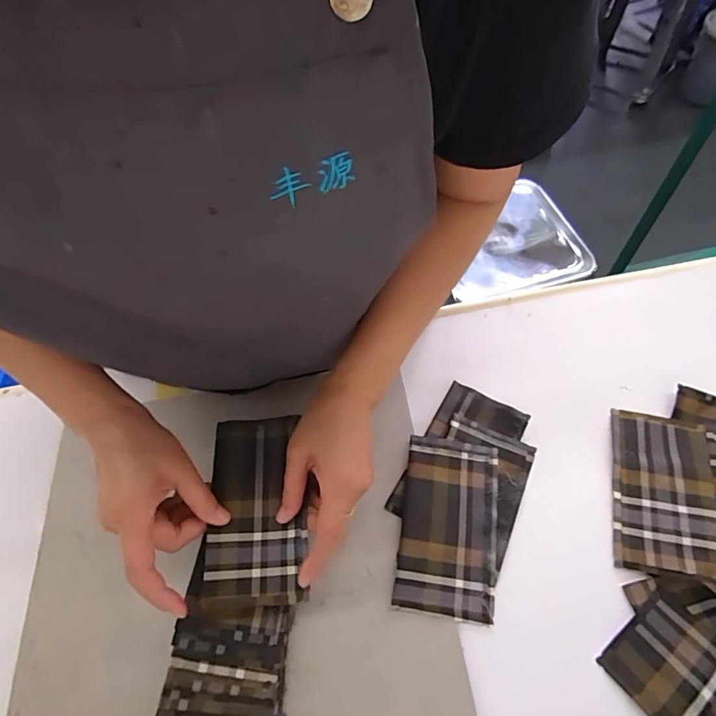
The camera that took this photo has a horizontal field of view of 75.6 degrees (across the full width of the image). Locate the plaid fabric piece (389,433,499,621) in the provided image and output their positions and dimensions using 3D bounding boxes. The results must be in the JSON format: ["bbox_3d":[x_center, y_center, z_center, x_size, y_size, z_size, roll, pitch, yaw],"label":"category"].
[{"bbox_3d":[0.081,0.147,0.414,0.083,0.010,0.148,7,60,8],"label":"plaid fabric piece"}]

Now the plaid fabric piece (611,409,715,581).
[{"bbox_3d":[0.278,0.118,0.419,0.085,0.016,0.146,9,61,9],"label":"plaid fabric piece"}]

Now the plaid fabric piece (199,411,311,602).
[{"bbox_3d":[-0.088,0.123,0.386,0.077,0.018,0.150,-7,65,0],"label":"plaid fabric piece"}]

